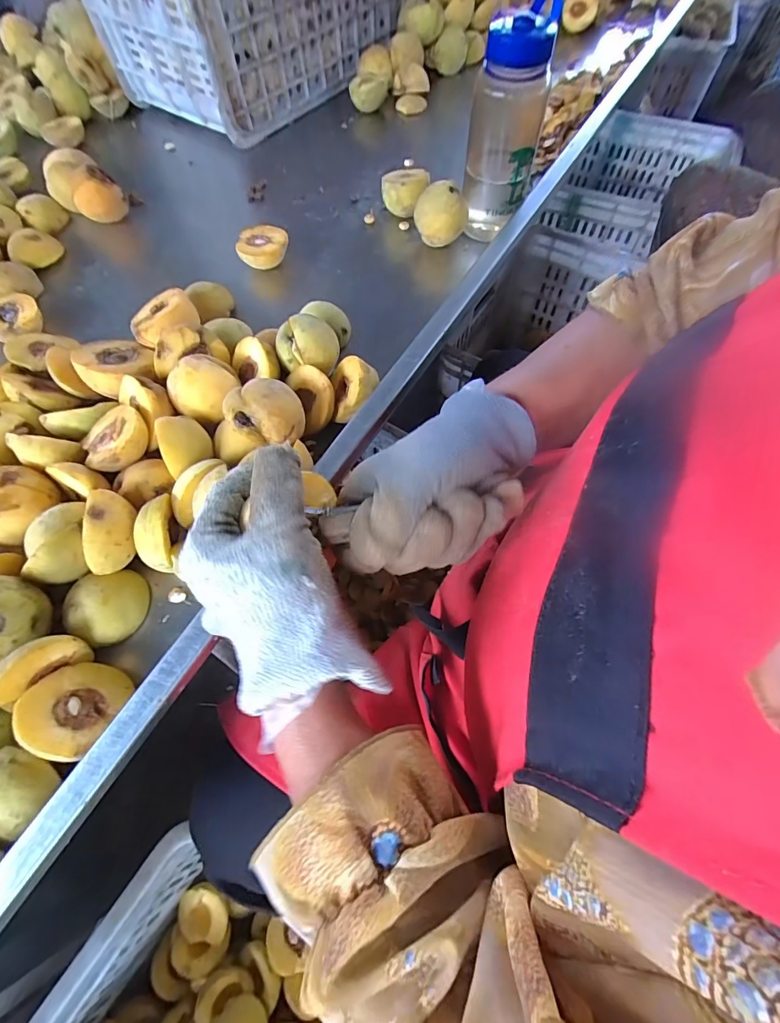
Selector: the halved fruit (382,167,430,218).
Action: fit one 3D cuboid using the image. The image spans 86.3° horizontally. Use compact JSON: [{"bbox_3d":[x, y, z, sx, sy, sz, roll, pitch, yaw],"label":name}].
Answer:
[{"bbox_3d":[0.021,-0.431,0.561,0.063,0.039,0.056,-1,65,1],"label":"halved fruit"}]

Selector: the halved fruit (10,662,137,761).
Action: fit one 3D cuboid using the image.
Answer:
[{"bbox_3d":[-0.233,0.149,0.308,0.064,0.031,0.064,22,33,-16],"label":"halved fruit"}]

